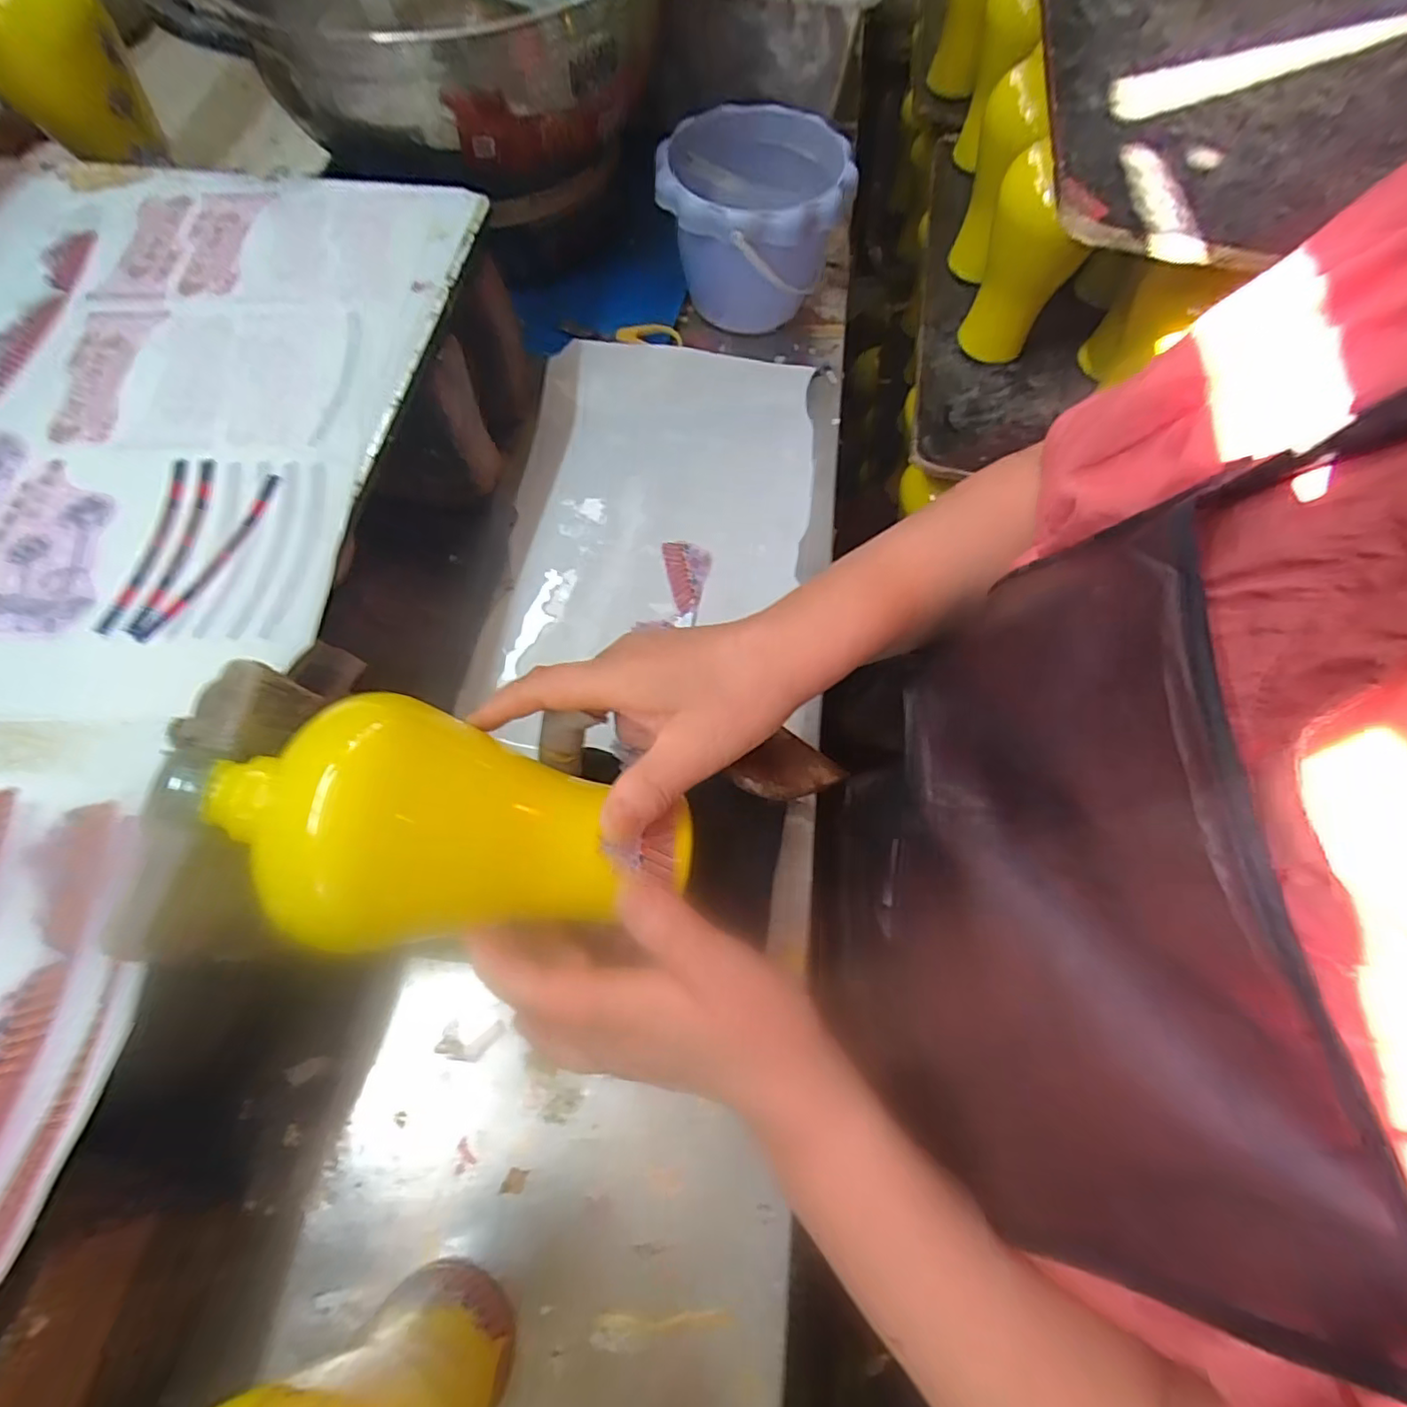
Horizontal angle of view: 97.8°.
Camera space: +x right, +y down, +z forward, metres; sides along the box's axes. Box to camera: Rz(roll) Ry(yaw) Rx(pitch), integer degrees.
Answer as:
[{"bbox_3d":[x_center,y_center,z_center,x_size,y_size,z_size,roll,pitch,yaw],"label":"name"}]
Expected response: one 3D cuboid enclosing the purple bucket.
[{"bbox_3d":[0.039,-0.409,0.533,0.147,0.114,0.152,0,68,0],"label":"purple bucket"}]

